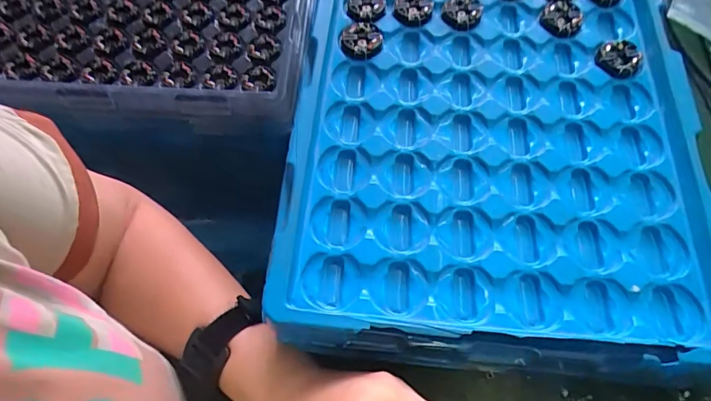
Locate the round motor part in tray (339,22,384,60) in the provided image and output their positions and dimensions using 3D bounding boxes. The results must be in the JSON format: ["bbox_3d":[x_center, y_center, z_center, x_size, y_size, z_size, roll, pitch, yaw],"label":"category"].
[{"bbox_3d":[0.004,-0.128,0.358,0.034,0.010,0.032,0,64,1],"label":"round motor part in tray"}]

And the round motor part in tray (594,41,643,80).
[{"bbox_3d":[0.204,-0.110,0.346,0.032,0.006,0.035,0,64,1],"label":"round motor part in tray"}]

